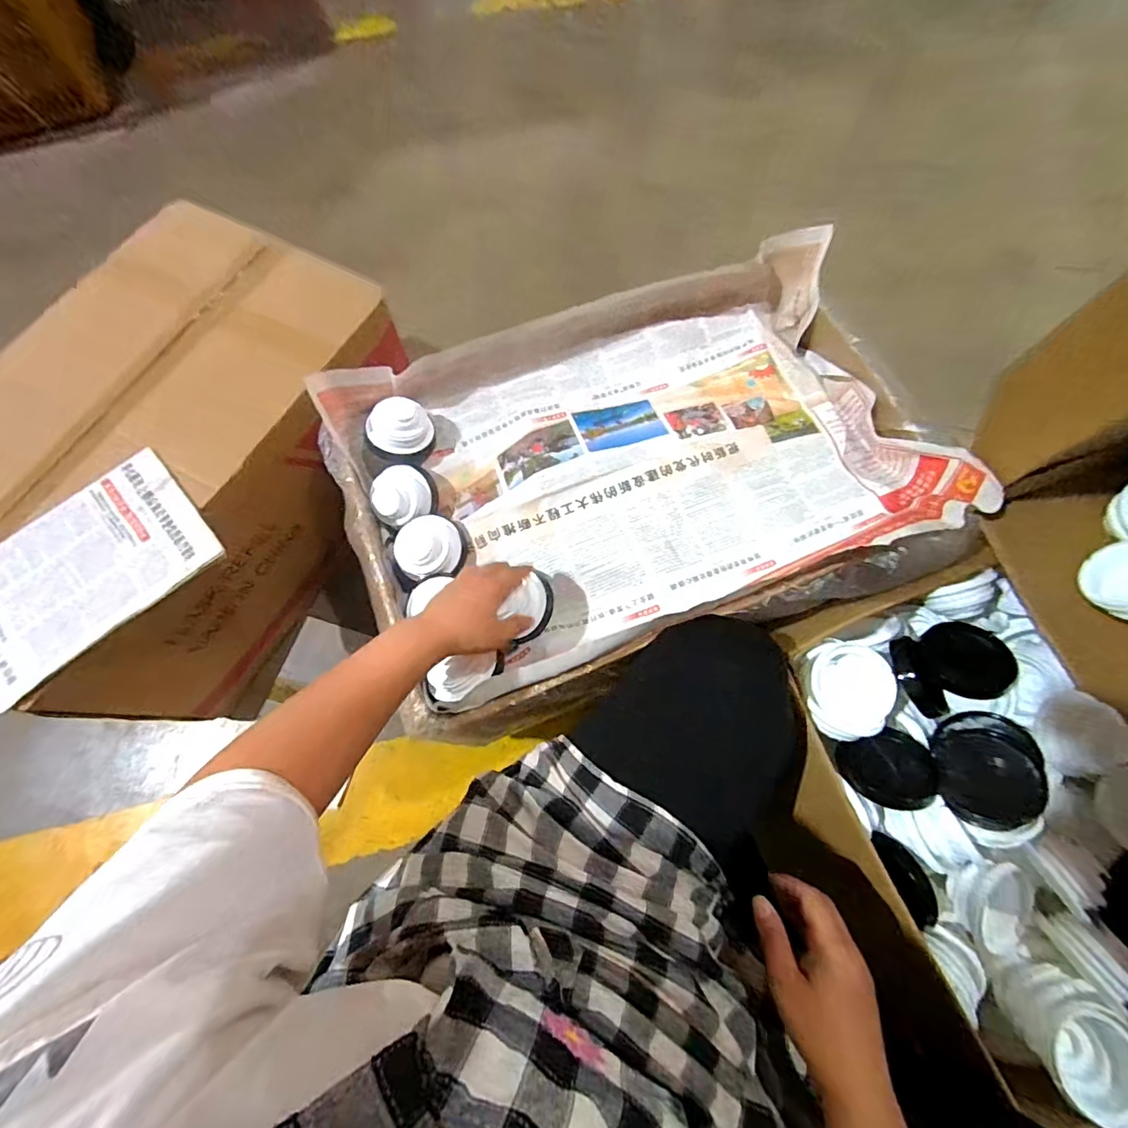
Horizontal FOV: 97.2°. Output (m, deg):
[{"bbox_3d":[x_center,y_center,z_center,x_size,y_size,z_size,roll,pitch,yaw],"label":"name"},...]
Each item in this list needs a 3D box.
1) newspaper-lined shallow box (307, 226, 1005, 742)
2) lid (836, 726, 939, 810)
[{"bbox_3d":[0.089,-0.109,0.623,0.677,0.105,0.462,-20,71,-7],"label":"newspaper-lined shallow box"},{"bbox_3d":[0.333,0.212,0.511,0.079,0.014,0.071,-33,55,25],"label":"lid"}]

